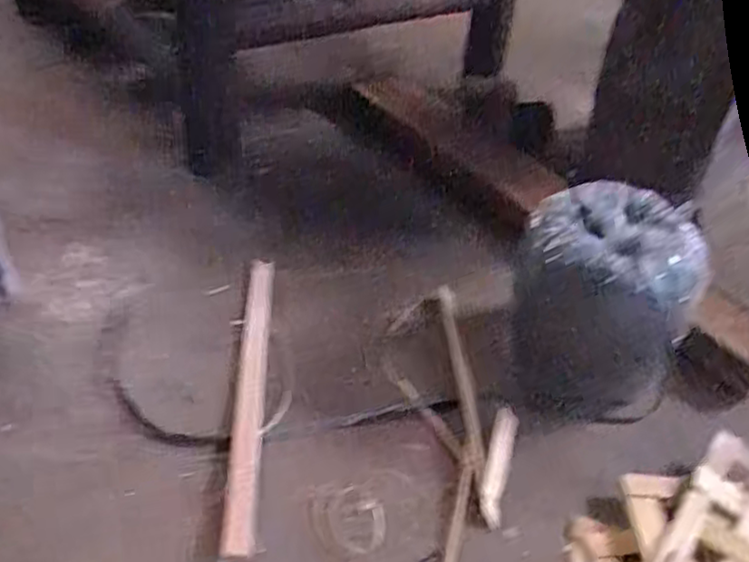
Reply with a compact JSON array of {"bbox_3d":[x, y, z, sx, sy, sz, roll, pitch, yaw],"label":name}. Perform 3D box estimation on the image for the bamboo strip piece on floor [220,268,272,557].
[{"bbox_3d":[-0.133,0.110,0.769,0.030,0.017,0.394,0,40,-5],"label":"bamboo strip piece on floor"}]

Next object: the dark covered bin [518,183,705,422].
[{"bbox_3d":[0.240,0.025,0.769,0.174,0.184,0.195,13,40,8],"label":"dark covered bin"}]

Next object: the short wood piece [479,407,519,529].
[{"bbox_3d":[0.121,0.181,0.701,0.023,0.012,0.121,13,56,10],"label":"short wood piece"}]

